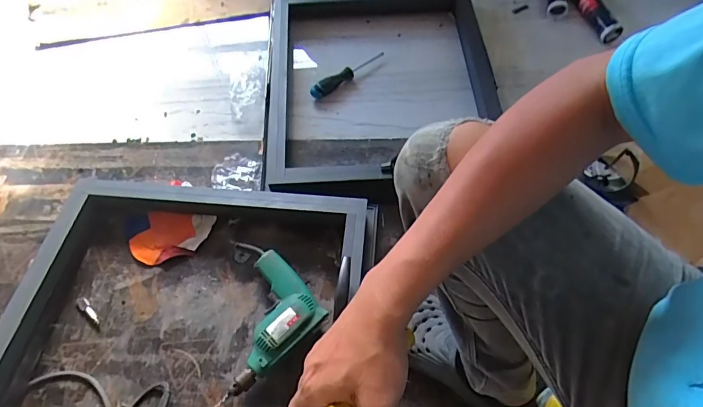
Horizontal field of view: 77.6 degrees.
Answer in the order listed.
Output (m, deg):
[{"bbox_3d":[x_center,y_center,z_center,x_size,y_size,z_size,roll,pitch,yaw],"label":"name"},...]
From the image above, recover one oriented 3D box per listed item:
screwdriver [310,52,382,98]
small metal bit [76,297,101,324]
[{"bbox_3d":[-0.004,-0.301,1.011,0.208,0.033,0.033,-32,67,-15],"label":"screwdriver"},{"bbox_3d":[-0.453,0.184,0.756,0.060,0.004,0.019,35,68,17],"label":"small metal bit"}]

